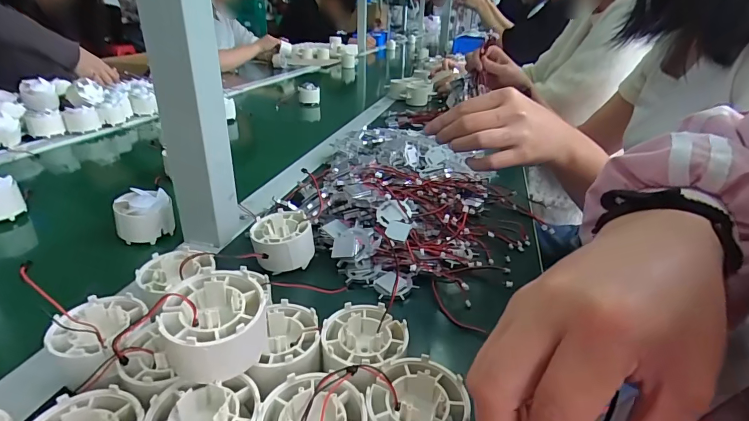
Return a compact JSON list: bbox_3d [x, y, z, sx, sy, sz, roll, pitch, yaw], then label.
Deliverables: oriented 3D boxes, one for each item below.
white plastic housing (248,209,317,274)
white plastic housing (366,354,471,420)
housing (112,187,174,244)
[{"bbox_3d":[-0.081,0.031,0.360,0.052,0.041,0.056,-10,29,-24],"label":"white plastic housing"},{"bbox_3d":[0.021,0.107,0.207,0.048,0.033,0.054,6,27,6],"label":"white plastic housing"},{"bbox_3d":[-0.229,0.004,0.409,0.048,0.041,0.041,-5,28,-16],"label":"housing"}]

